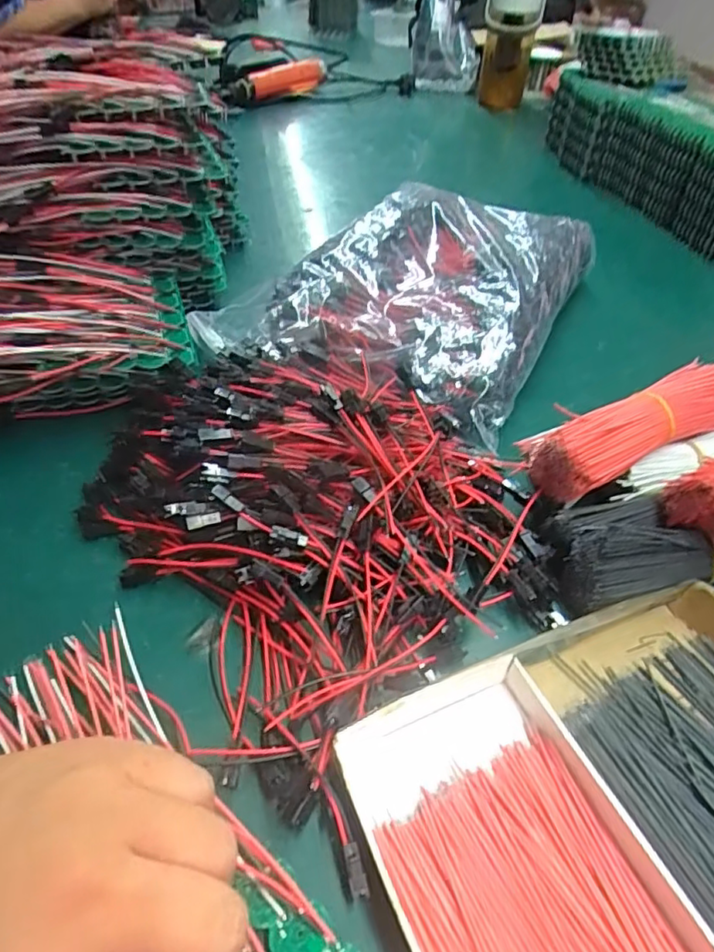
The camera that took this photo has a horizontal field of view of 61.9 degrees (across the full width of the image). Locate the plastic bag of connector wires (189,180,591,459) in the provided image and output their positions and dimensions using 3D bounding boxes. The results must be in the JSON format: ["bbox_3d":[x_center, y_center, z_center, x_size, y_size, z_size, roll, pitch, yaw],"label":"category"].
[{"bbox_3d":[0.050,-0.161,0.505,0.235,0.066,0.292,21,47,17],"label":"plastic bag of connector wires"}]

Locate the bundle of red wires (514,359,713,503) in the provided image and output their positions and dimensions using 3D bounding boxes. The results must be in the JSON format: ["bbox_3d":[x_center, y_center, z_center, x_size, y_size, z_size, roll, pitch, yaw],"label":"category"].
[{"bbox_3d":[0.168,-0.027,0.353,0.140,0.043,0.043,-19,49,-21],"label":"bundle of red wires"}]

